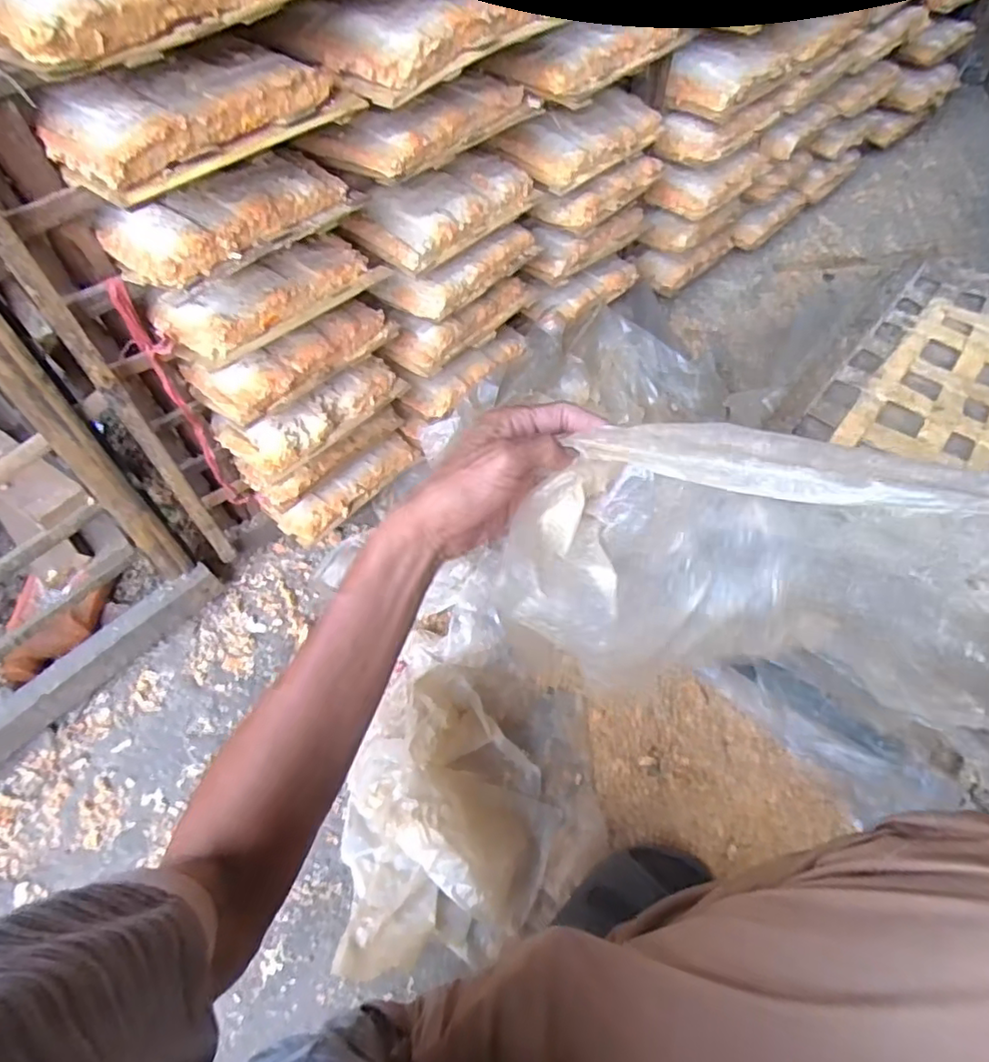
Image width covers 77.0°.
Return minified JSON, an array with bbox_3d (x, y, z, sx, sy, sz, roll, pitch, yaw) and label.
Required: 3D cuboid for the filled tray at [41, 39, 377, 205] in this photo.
[{"bbox_3d":[-0.240,-0.349,0.514,0.244,0.049,0.120,-40,65,-21],"label":"filled tray"}]

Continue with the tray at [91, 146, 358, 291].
[{"bbox_3d":[-0.244,-0.296,0.577,0.102,0.044,0.215,35,65,22],"label":"tray"}]

